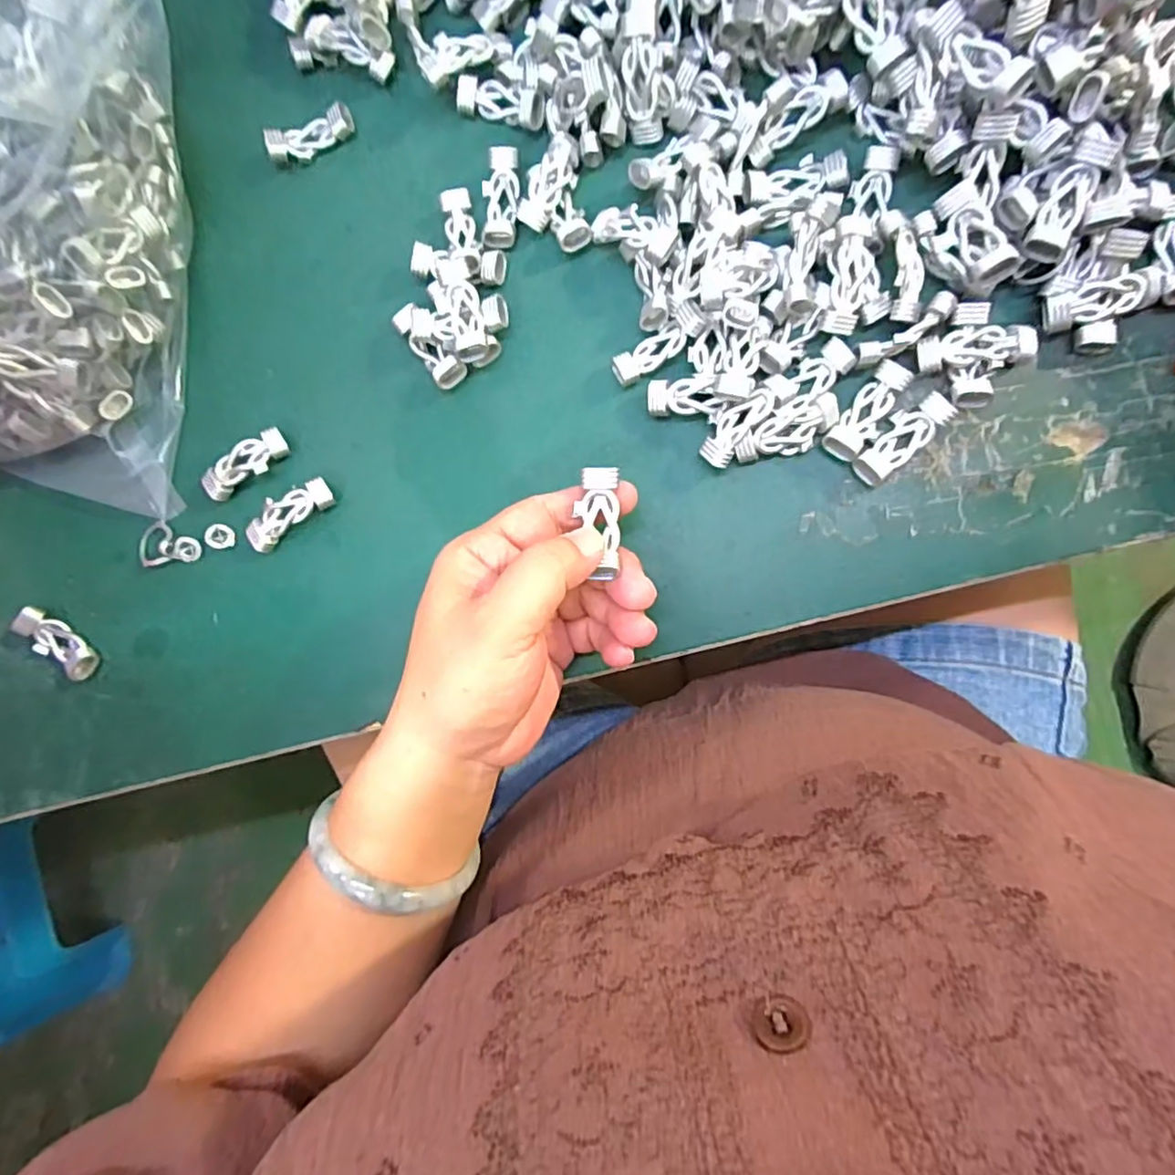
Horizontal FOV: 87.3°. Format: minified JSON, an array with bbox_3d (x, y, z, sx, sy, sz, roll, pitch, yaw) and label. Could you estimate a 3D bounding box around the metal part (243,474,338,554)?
[{"bbox_3d":[-0.143,-0.036,0.296,0.045,0.011,0.017,-35,84,5],"label":"metal part"}]

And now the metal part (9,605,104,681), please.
[{"bbox_3d":[-0.269,0.030,0.312,0.046,0.013,0.017,34,92,7],"label":"metal part"}]

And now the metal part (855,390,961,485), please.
[{"bbox_3d":[0.133,-0.063,0.261,0.044,0.009,0.018,-43,83,3],"label":"metal part"}]

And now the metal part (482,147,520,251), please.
[{"bbox_3d":[-0.042,-0.184,0.292,0.017,0.008,0.045,4,88,7],"label":"metal part"}]

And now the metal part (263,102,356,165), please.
[{"bbox_3d":[-0.139,-0.227,0.308,0.045,0.012,0.014,-22,85,6],"label":"metal part"}]

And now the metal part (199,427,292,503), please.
[{"bbox_3d":[-0.167,-0.059,0.300,0.044,0.011,0.016,-34,84,5],"label":"metal part"}]

